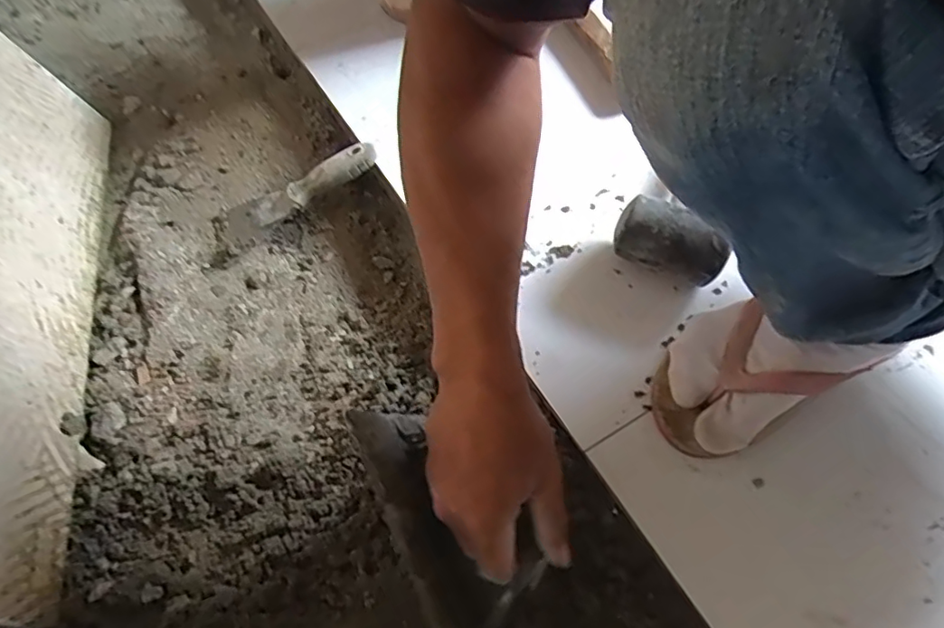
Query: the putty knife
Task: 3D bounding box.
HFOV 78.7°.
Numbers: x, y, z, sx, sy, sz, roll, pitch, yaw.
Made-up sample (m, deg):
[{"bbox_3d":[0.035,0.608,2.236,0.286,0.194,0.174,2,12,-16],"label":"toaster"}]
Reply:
[{"bbox_3d":[-0.188,-0.131,0.619,0.184,0.024,0.060,-25,60,14],"label":"putty knife"}]

